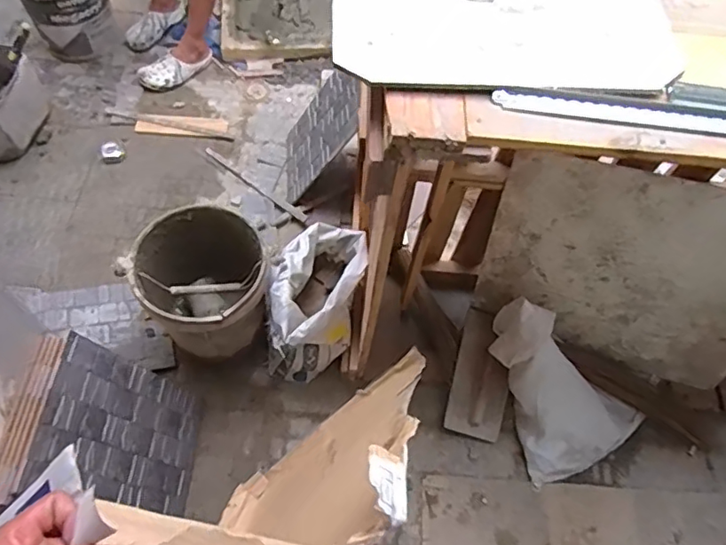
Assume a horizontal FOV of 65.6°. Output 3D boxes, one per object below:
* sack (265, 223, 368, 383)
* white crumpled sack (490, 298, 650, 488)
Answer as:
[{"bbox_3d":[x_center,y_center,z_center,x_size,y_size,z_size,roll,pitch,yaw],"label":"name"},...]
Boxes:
[{"bbox_3d":[-0.117,0.061,1.404,0.213,0.263,0.350,13,61,3],"label":"sack"},{"bbox_3d":[0.457,0.266,1.368,0.296,0.176,0.450,-33,102,-17],"label":"white crumpled sack"}]

